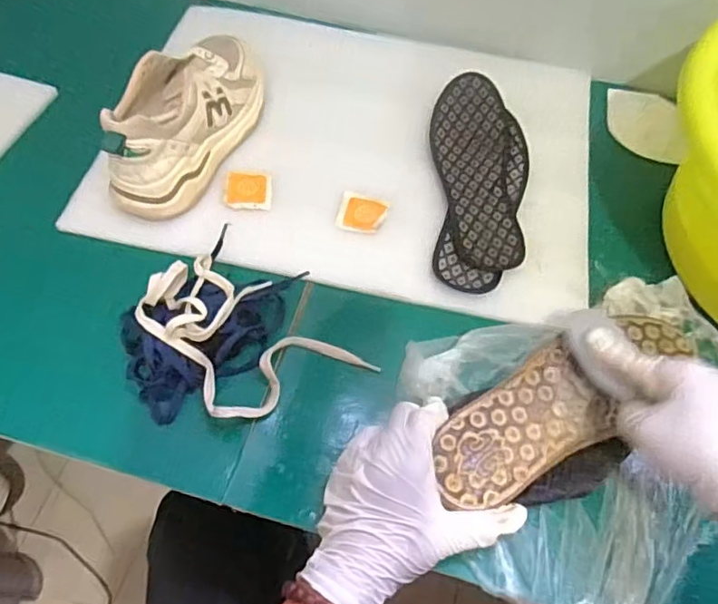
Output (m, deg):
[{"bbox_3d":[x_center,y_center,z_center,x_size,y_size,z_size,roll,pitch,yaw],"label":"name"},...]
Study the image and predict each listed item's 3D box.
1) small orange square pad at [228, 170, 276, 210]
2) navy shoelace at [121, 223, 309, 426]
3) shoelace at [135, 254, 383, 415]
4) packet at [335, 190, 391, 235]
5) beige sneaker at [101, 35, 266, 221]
[{"bbox_3d":[-0.111,-0.114,0.597,0.047,0.007,0.047,5,59,0],"label":"small orange square pad"},{"bbox_3d":[-0.134,0.008,0.510,0.166,0.030,0.119,-39,68,-23],"label":"navy shoelace"},{"bbox_3d":[-0.095,0.031,0.489,0.177,0.052,0.117,35,64,17],"label":"shoelace"},{"bbox_3d":[0.004,-0.089,0.585,0.047,0.006,0.046,12,59,5],"label":"packet"},{"bbox_3d":[-0.168,-0.193,0.588,0.088,0.092,0.236,17,60,8],"label":"beige sneaker"}]

